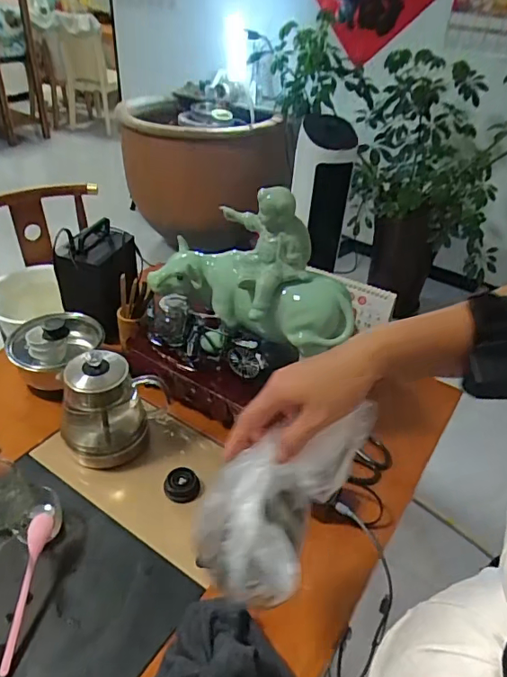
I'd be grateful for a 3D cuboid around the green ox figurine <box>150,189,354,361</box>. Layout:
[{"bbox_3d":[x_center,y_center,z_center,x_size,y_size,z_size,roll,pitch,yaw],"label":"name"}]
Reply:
[{"bbox_3d":[-0.006,-0.110,0.766,0.330,0.206,0.112,15,39,13],"label":"green ox figurine"}]

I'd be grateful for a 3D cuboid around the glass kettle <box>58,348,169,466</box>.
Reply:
[{"bbox_3d":[-0.226,0.099,0.777,0.136,0.159,0.113,-21,44,-29],"label":"glass kettle"}]

